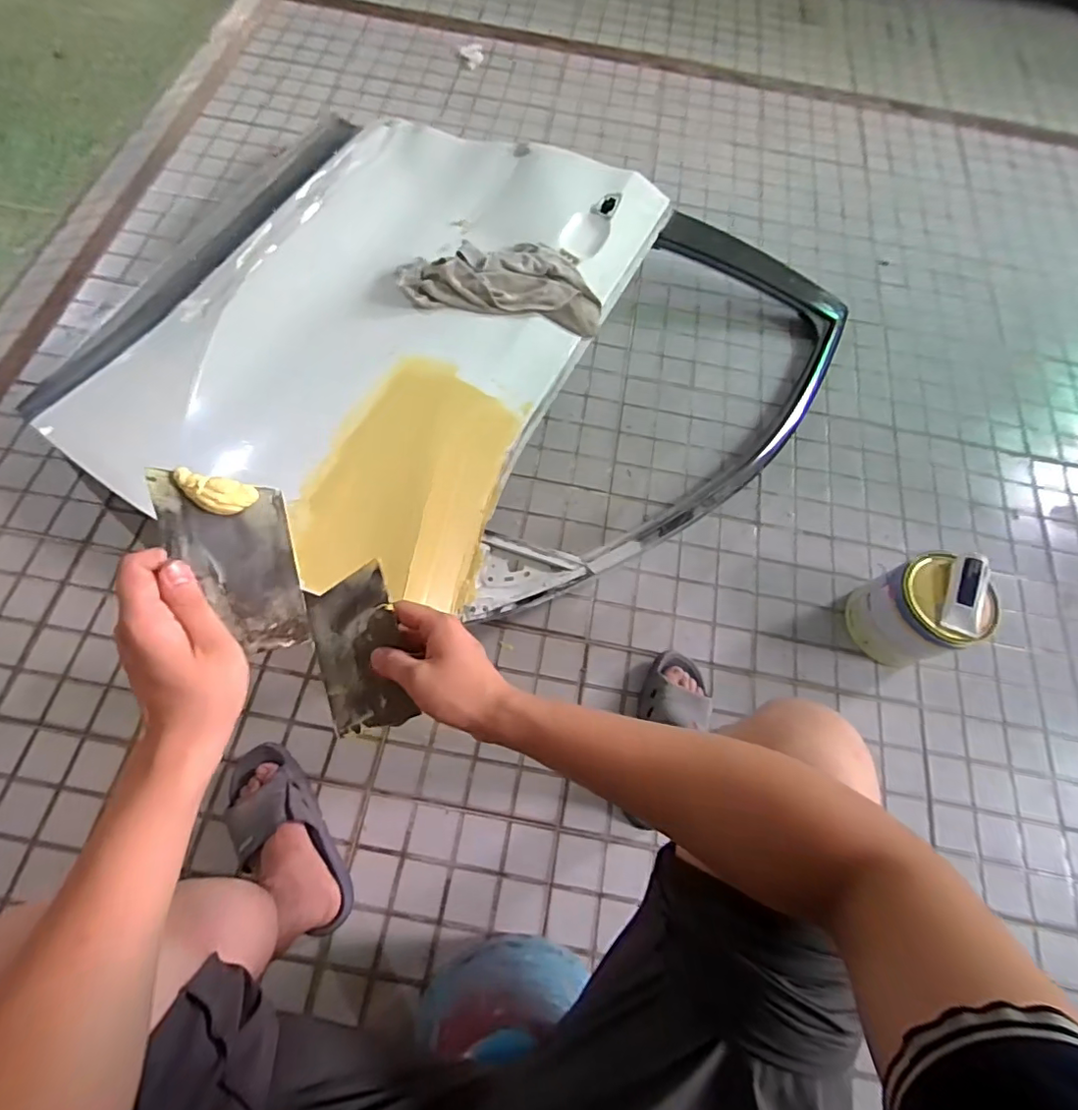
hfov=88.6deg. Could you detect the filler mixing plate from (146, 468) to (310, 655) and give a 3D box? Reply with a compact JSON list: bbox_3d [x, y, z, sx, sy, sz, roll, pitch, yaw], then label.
[{"bbox_3d":[-0.209,0.007,0.379,0.077,0.007,0.129,-10,106,-20],"label":"filler mixing plate"}]

